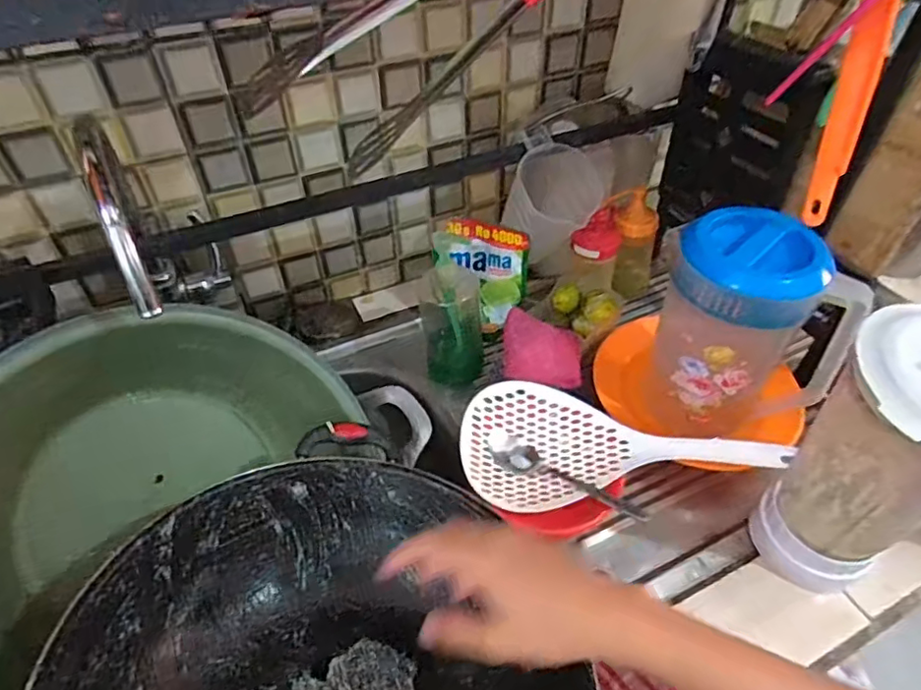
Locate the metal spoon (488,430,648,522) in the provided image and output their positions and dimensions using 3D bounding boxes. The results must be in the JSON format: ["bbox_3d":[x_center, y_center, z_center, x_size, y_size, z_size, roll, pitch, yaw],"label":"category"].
[{"bbox_3d":[0.099,0.123,0.557,0.160,0.022,0.035,21,50,20],"label":"metal spoon"}]

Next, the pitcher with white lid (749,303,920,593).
[{"bbox_3d":[0.316,0.101,0.456,0.095,0.253,0.102,-1,46,1],"label":"pitcher with white lid"}]

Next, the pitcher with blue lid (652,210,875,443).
[{"bbox_3d":[0.280,0.003,0.593,0.162,0.255,0.103,-4,46,-2],"label":"pitcher with blue lid"}]

